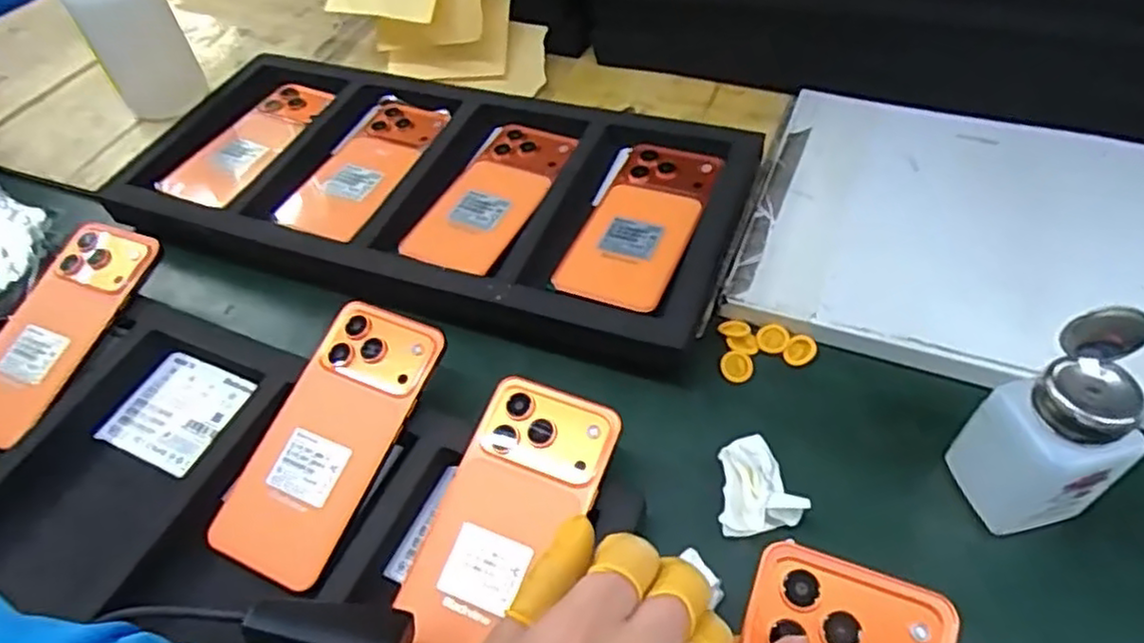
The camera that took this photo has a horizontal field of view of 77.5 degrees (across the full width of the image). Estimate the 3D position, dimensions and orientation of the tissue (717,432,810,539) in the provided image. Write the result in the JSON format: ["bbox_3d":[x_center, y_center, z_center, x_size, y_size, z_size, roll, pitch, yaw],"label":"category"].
[{"bbox_3d":[0.102,0.089,0.395,0.043,0.021,0.058,-4,51,1],"label":"tissue"}]

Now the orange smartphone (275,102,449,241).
[{"bbox_3d":[-0.167,-0.129,0.588,0.086,0.017,0.173,17,55,17],"label":"orange smartphone"}]

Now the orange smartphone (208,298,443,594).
[{"bbox_3d":[-0.138,0.066,0.414,0.073,0.008,0.166,21,71,20],"label":"orange smartphone"}]

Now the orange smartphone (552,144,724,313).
[{"bbox_3d":[0.051,-0.071,0.502,0.076,0.010,0.159,18,55,17],"label":"orange smartphone"}]

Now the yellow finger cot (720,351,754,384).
[{"bbox_3d":[0.104,0.028,0.451,0.020,0.005,0.021,-2,52,3],"label":"yellow finger cot"}]

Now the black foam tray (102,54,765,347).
[{"bbox_3d":[-0.124,-0.118,0.560,0.517,0.040,0.232,18,55,17],"label":"black foam tray"}]

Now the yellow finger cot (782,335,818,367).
[{"bbox_3d":[0.145,0.018,0.452,0.017,0.006,0.023,30,59,25],"label":"yellow finger cot"}]

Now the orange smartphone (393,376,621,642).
[{"bbox_3d":[-0.040,0.110,0.379,0.072,0.016,0.163,24,74,21],"label":"orange smartphone"}]

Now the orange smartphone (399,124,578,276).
[{"bbox_3d":[-0.059,-0.096,0.537,0.076,0.012,0.163,19,55,18],"label":"orange smartphone"}]

